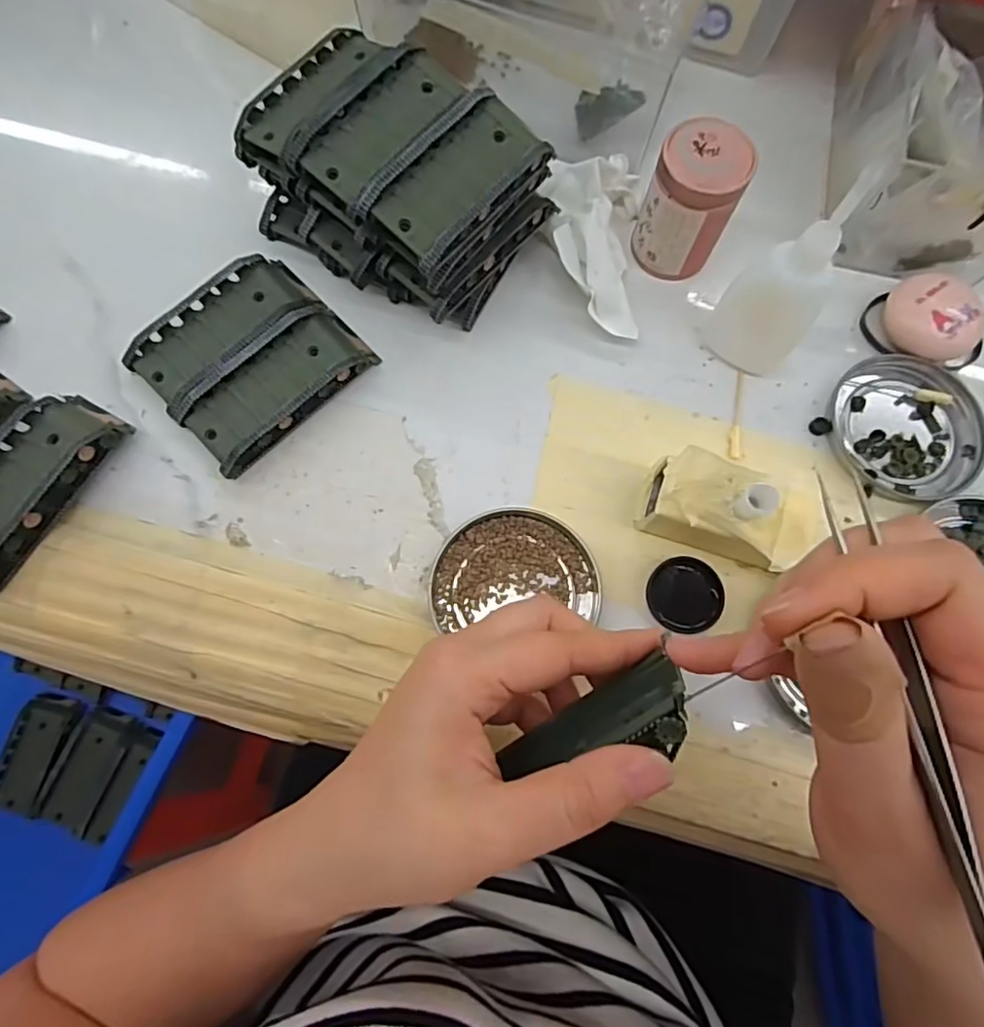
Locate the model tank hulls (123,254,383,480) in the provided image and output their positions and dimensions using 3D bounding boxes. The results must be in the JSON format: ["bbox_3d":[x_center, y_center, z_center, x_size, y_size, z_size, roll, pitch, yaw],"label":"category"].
[{"bbox_3d":[-0.125,-0.083,0.307,0.096,0.018,0.091,-43,80,-12],"label":"model tank hulls"}]

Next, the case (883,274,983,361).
[{"bbox_3d":[0.236,-0.104,0.319,0.043,0.024,0.048,-32,78,-10],"label":"case"}]

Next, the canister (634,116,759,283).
[{"bbox_3d":[0.103,-0.160,0.309,0.043,0.064,0.043,27,75,5],"label":"canister"}]

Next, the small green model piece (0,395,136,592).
[{"bbox_3d":[-0.224,-0.015,0.284,0.047,0.022,0.097,30,75,6],"label":"small green model piece"}]

